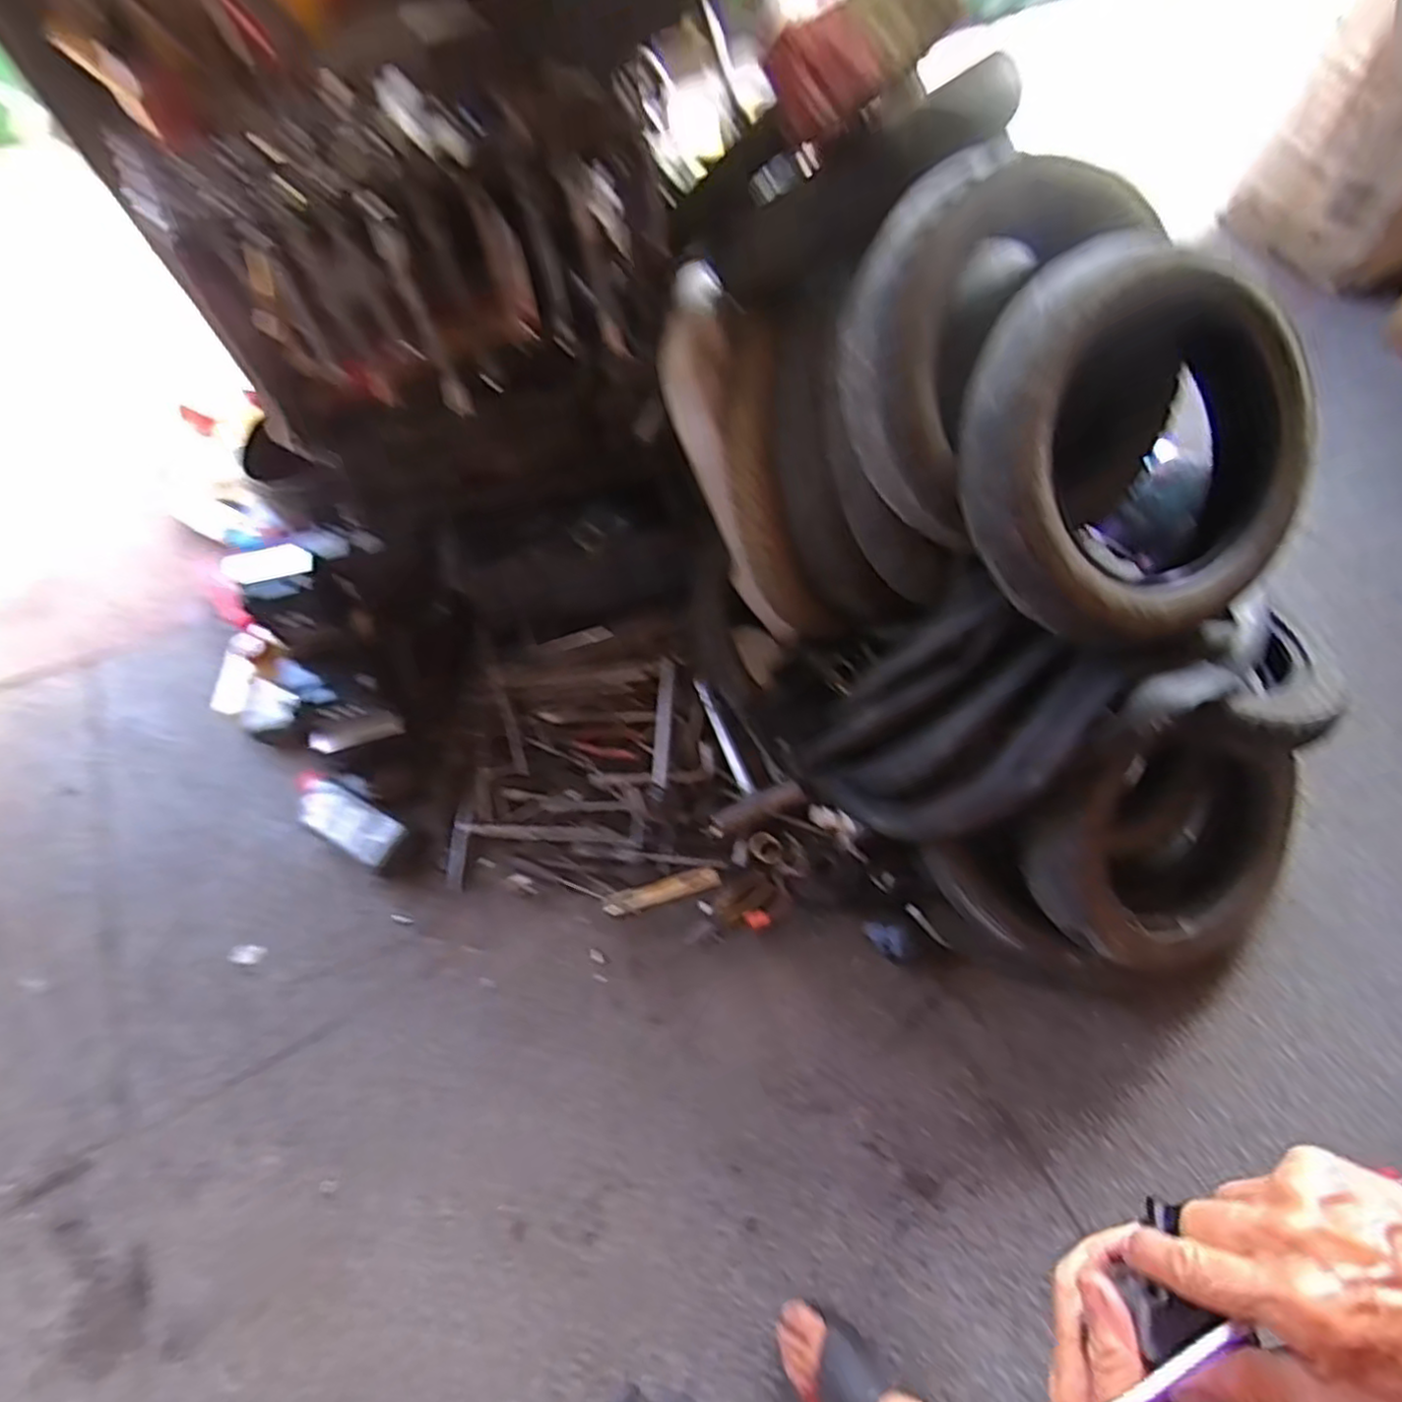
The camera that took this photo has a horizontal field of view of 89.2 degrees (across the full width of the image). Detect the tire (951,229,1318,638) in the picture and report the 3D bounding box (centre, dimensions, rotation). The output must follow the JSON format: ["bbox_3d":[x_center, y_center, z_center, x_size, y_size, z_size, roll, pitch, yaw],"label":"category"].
[{"bbox_3d":[0.417,-0.244,0.689,0.342,0.085,0.349,-8,103,-2],"label":"tire"}]

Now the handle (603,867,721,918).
[{"bbox_3d":[-0.062,0.302,1.129,0.184,0.021,0.037,-15,61,-3],"label":"handle"}]

